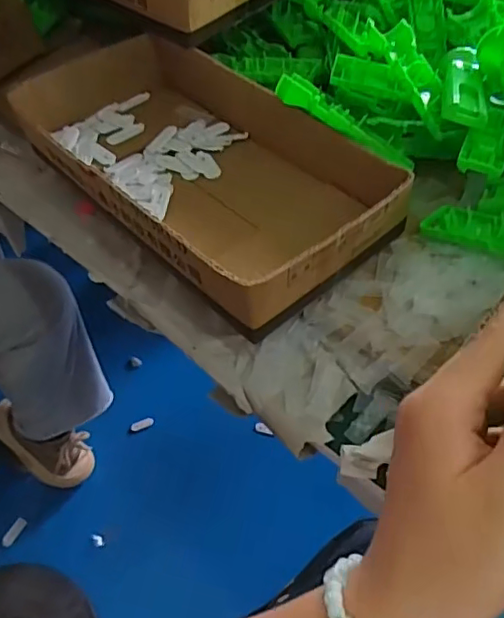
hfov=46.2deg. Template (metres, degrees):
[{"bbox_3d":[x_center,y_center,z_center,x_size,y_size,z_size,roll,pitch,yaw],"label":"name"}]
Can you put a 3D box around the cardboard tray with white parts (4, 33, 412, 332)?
[{"bbox_3d":[-0.062,-0.160,0.631,0.218,0.081,0.425,-37,57,-22],"label":"cardboard tray with white parts"}]

